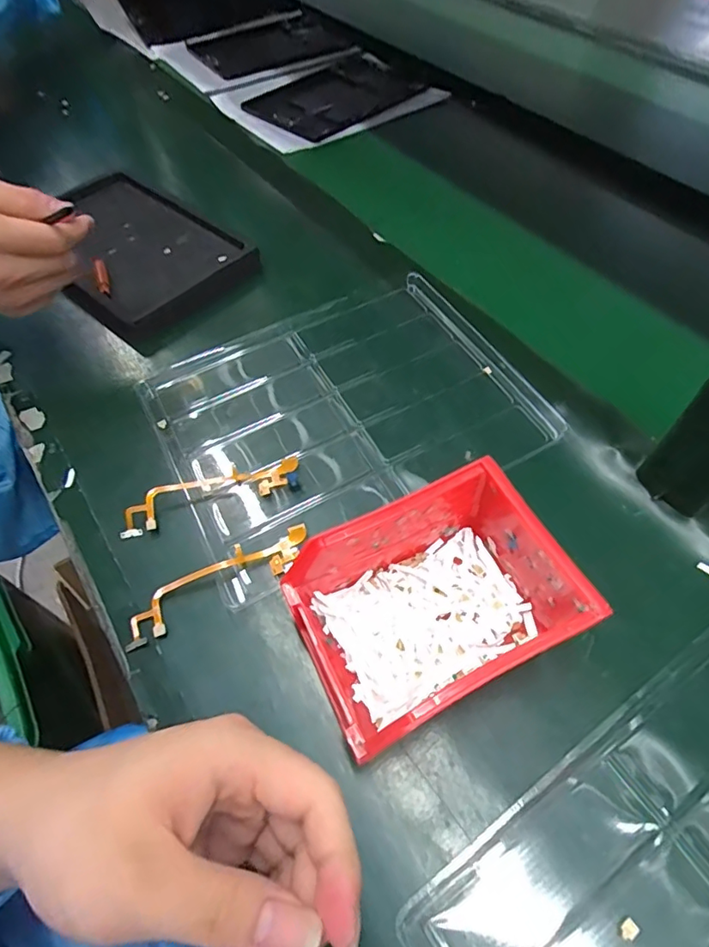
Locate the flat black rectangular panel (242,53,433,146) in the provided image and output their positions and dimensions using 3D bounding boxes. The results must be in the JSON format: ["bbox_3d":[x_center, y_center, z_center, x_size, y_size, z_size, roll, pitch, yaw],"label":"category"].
[{"bbox_3d":[-0.028,-0.564,0.760,0.193,0.021,0.269,39,65,23],"label":"flat black rectangular panel"}]

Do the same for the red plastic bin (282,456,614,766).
[{"bbox_3d":[0.044,0.074,0.289,0.141,0.074,0.104,-23,59,-14],"label":"red plastic bin"}]

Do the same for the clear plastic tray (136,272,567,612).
[{"bbox_3d":[-0.005,-0.055,0.412,0.280,0.016,0.217,-27,60,-16],"label":"clear plastic tray"}]

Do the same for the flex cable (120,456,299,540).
[{"bbox_3d":[-0.103,0.013,0.371,0.130,0.010,0.028,-18,58,-11],"label":"flex cable"}]

